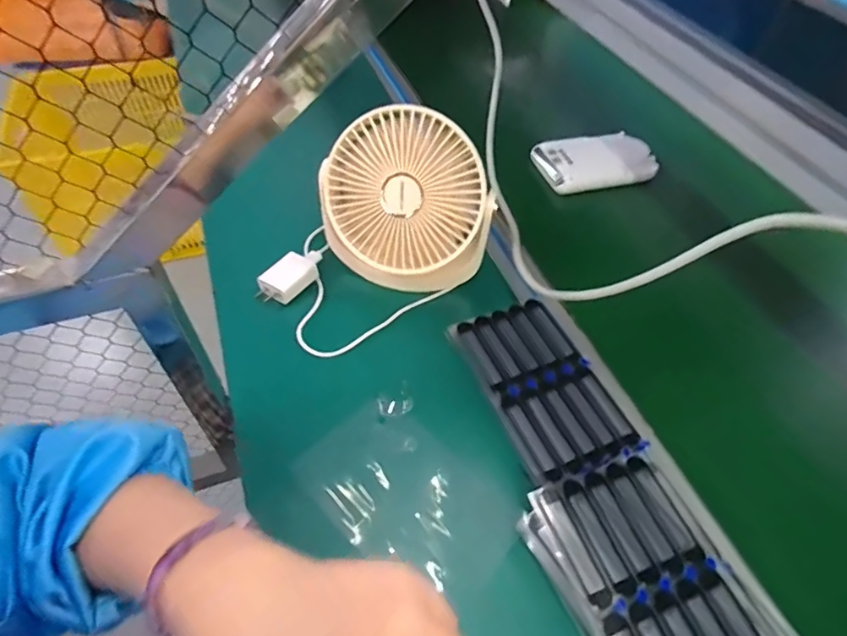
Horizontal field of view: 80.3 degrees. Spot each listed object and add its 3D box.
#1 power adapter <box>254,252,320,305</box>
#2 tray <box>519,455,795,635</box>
[{"bbox_3d":[-0.139,-0.038,0.515,0.038,0.021,0.062,31,57,19],"label":"power adapter"},{"bbox_3d":[0.167,0.186,0.342,0.139,0.022,0.176,-19,56,-17],"label":"tray"}]

